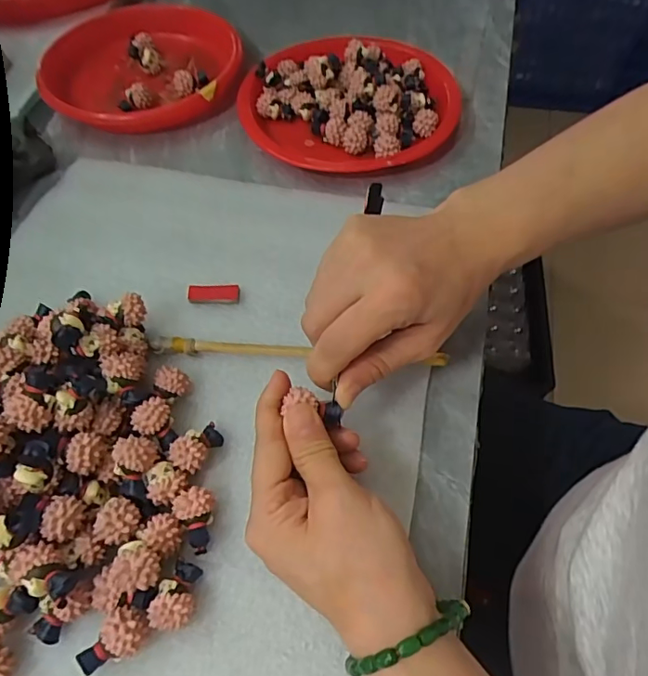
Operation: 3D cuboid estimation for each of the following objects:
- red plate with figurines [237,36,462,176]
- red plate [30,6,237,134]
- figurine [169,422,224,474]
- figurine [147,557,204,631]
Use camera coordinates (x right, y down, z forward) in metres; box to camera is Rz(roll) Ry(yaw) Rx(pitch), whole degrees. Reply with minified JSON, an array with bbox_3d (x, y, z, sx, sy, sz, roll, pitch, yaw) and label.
[{"bbox_3d":[0.018,-0.199,0.431,0.174,0.038,0.164,-1,58,1],"label":"red plate with figurines"},{"bbox_3d":[-0.168,-0.247,0.472,0.176,0.026,0.160,-1,58,1],"label":"red plate"},{"bbox_3d":[-0.067,0.060,0.279,0.019,0.023,0.029,38,66,22],"label":"figurine"},{"bbox_3d":[-0.068,0.120,0.242,0.018,0.020,0.029,5,58,5],"label":"figurine"}]

